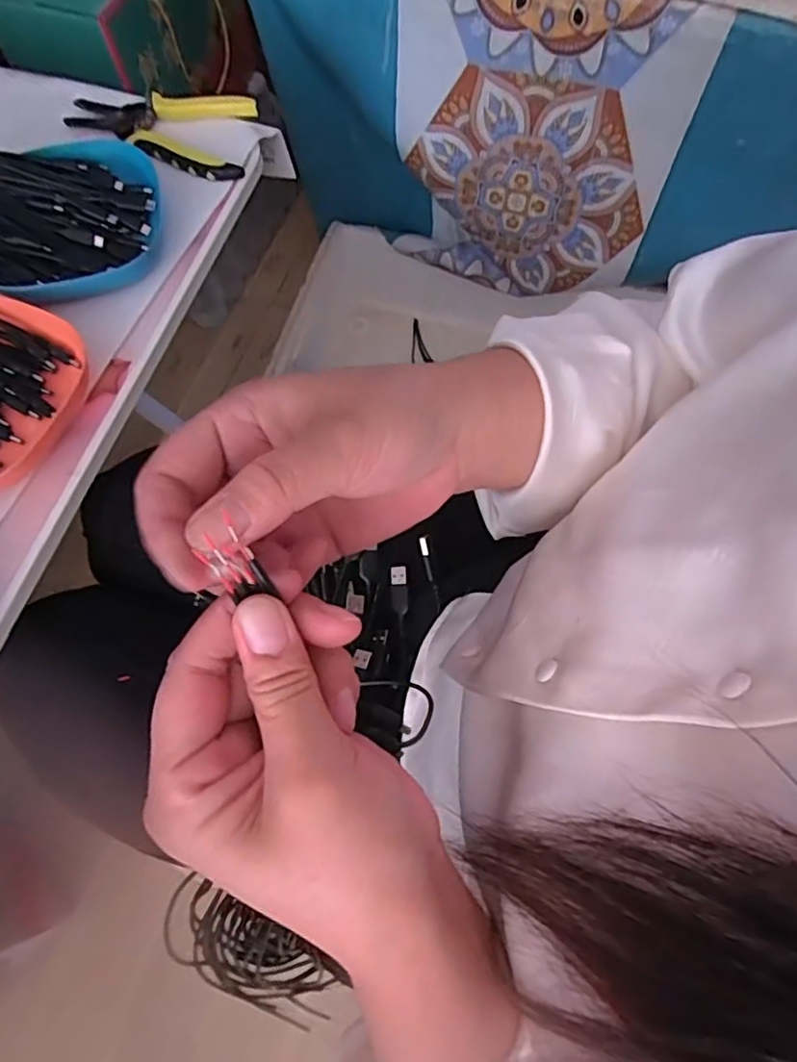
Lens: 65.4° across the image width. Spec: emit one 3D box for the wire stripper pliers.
[{"bbox_3d":[-0.199,-0.329,0.509,0.154,0.016,0.080,7,68,2],"label":"wire stripper pliers"}]

